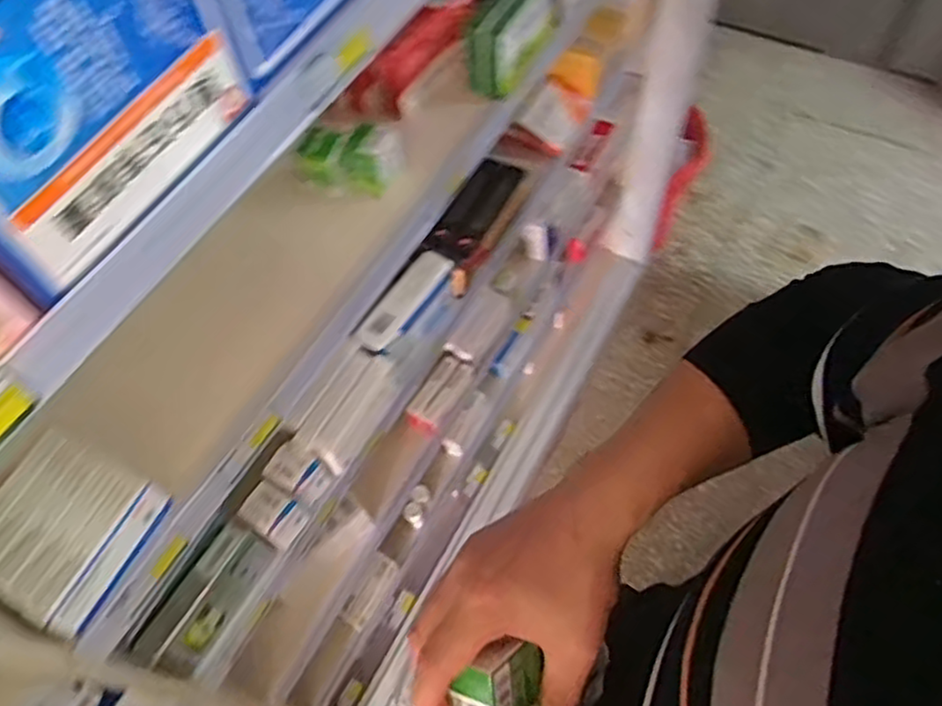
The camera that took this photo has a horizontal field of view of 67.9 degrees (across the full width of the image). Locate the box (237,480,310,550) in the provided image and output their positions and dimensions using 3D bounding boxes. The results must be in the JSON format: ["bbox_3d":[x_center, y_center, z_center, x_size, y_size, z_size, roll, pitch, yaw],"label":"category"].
[{"bbox_3d":[-0.202,0.163,0.714,0.043,0.073,0.046,27,65,18],"label":"box"}]

